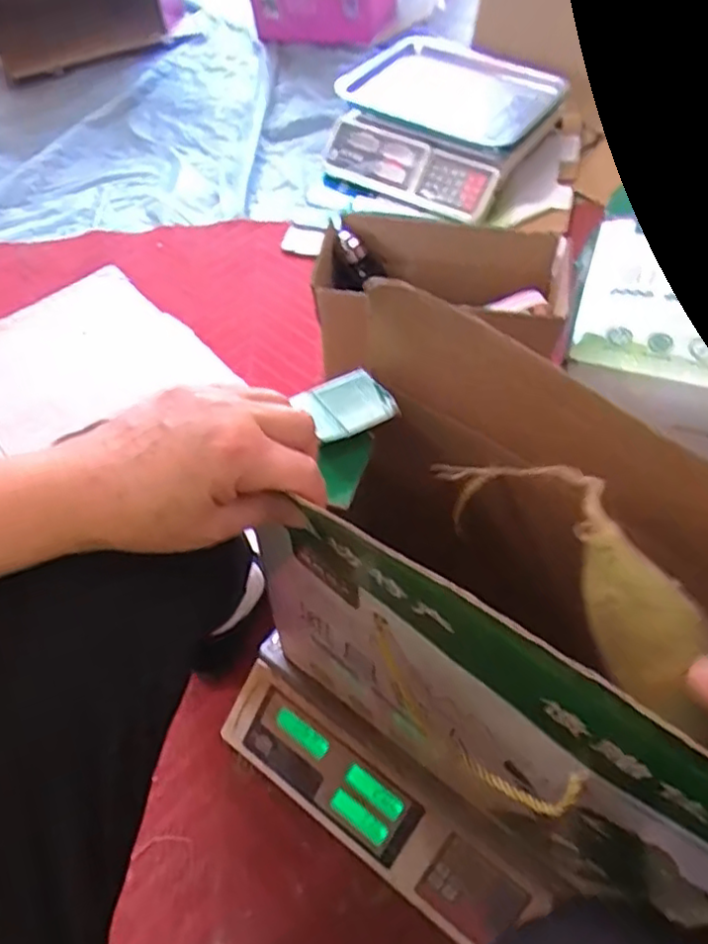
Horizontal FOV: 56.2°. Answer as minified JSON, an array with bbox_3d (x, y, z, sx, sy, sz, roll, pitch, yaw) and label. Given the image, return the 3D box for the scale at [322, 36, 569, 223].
[{"bbox_3d":[0.169,-0.645,1.229,0.366,0.126,0.381,26,61,19],"label":"scale"}]

